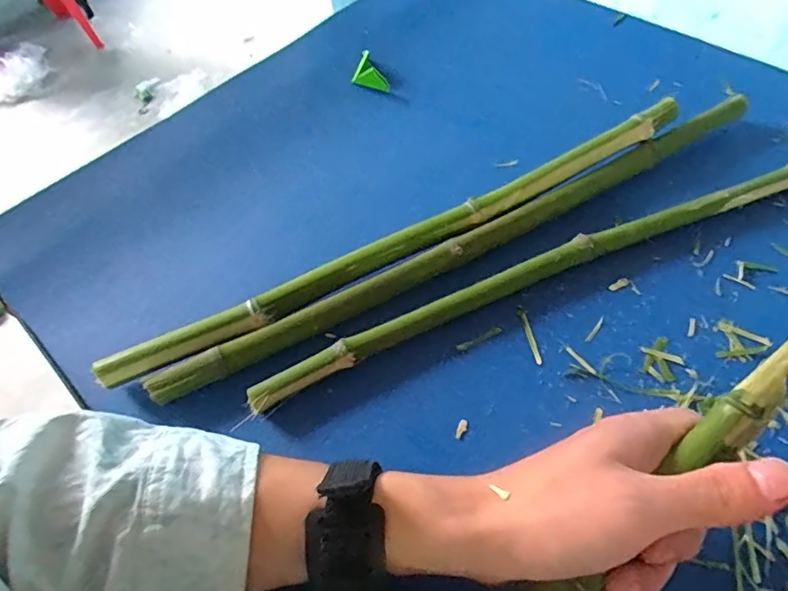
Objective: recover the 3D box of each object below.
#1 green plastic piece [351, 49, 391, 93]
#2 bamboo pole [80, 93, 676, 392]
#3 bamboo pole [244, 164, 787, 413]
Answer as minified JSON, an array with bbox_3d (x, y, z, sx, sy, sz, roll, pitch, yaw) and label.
[{"bbox_3d":[-0.026,-0.211,0.492,0.026,0.016,0.055,-24,59,-10],"label":"green plastic piece"},{"bbox_3d":[0.017,-0.042,0.376,0.460,0.027,0.023,-25,60,-11],"label":"bamboo pole"},{"bbox_3d":[0.122,-0.022,0.367,0.462,0.018,0.025,-22,59,-9],"label":"bamboo pole"}]

